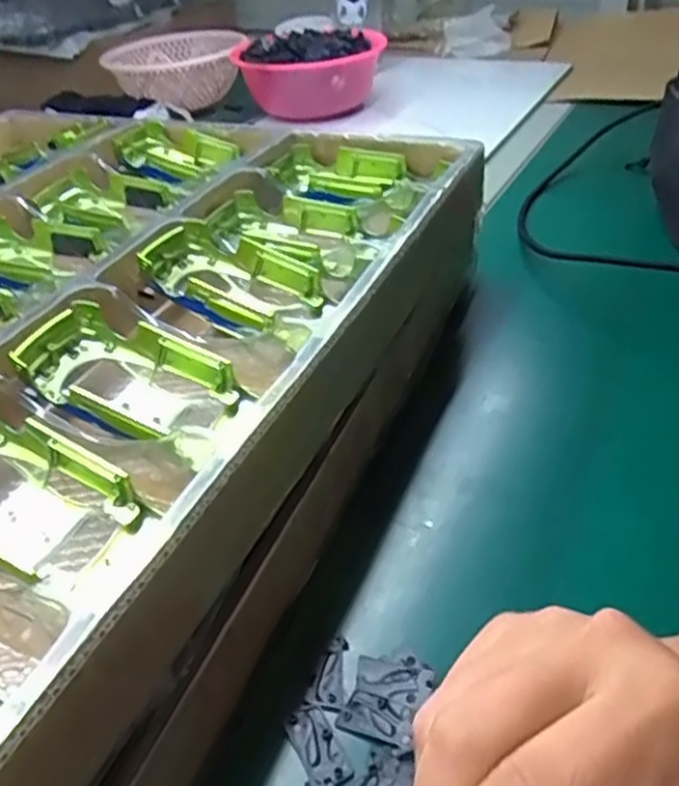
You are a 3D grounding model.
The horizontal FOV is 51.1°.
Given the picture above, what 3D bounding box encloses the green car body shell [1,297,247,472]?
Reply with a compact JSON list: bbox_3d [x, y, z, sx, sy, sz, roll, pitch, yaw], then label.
[{"bbox_3d":[-0.103,-0.009,0.343,0.106,0.039,0.071,21,38,11],"label":"green car body shell"}]

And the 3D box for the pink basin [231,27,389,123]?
[{"bbox_3d":[-0.035,-0.402,0.910,0.176,0.083,0.176,-4,37,3],"label":"pink basin"}]

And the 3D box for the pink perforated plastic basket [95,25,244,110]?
[{"bbox_3d":[-0.227,-0.456,1.007,0.198,0.075,0.152,0,37,9],"label":"pink perforated plastic basket"}]

